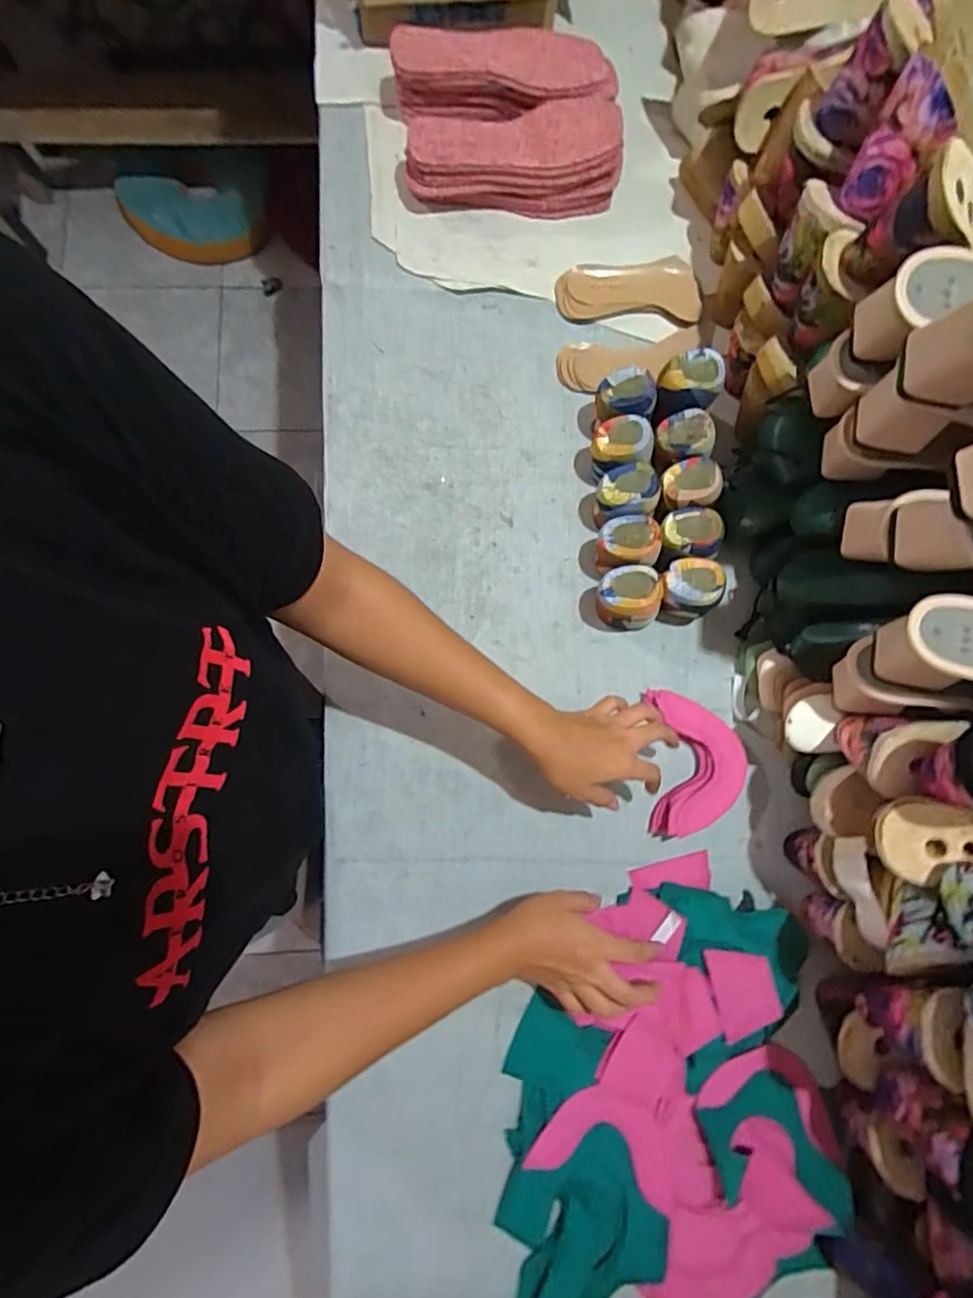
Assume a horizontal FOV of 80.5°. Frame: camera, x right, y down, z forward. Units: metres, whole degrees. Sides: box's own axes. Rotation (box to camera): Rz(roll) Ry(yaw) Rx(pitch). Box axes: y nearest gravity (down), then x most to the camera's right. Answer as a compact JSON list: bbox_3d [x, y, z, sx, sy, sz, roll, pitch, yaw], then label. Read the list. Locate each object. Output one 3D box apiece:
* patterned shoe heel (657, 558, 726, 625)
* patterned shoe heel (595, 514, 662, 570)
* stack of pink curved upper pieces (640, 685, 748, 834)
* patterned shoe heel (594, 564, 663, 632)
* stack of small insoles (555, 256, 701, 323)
[{"bbox_3d":[0.204,-0.059,0.596,0.052,0.077,0.052,1,80,-3],"label":"patterned shoe heel"},{"bbox_3d":[0.141,-0.104,0.597,0.058,0.074,0.052,1,80,-3],"label":"patterned shoe heel"},{"bbox_3d":[0.213,0.113,0.577,0.095,0.022,0.139,0,80,-1],"label":"stack of pink curved upper pieces"},{"bbox_3d":[0.145,-0.052,0.590,0.069,0.075,0.050,8,80,-2],"label":"patterned shoe heel"},{"bbox_3d":[0.166,-0.421,0.674,0.165,0.020,0.068,-4,80,-4],"label":"stack of small insoles"}]

